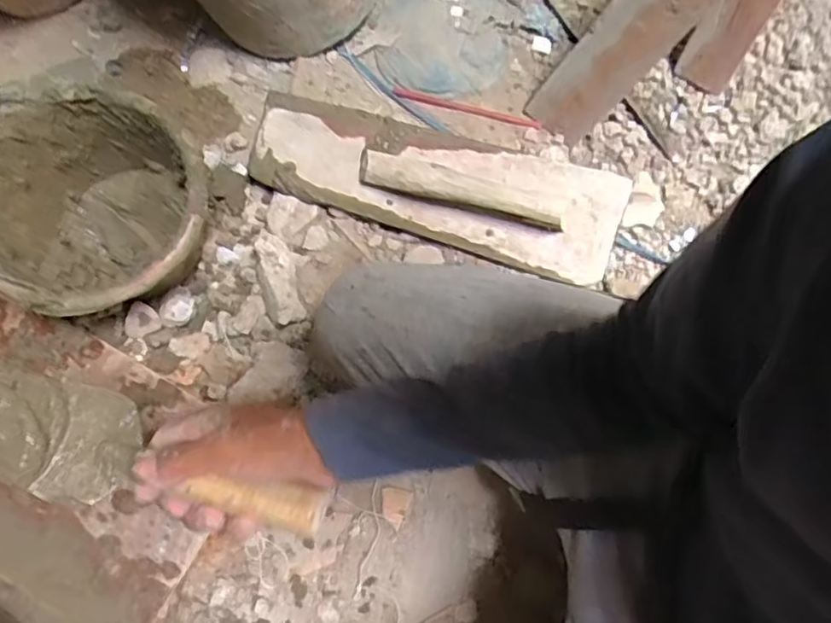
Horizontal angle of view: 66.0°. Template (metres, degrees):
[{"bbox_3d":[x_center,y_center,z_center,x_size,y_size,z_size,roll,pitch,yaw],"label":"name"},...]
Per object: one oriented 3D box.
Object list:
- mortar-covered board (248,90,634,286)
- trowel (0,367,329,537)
[{"bbox_3d":[0.027,-0.163,0.809,0.472,0.095,0.130,16,75,3],"label":"mortar-covered board"},{"bbox_3d":[-0.208,0.106,0.460,0.299,0.072,0.081,14,75,11],"label":"trowel"}]

